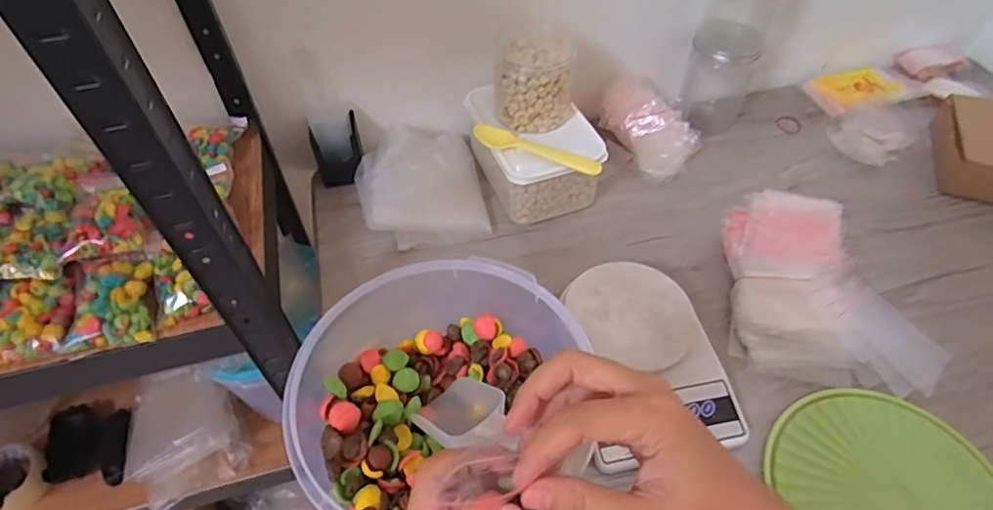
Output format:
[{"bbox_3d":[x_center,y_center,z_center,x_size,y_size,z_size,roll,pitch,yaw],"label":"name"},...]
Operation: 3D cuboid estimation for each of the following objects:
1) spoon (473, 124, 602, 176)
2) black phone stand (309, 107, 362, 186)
[{"bbox_3d":[0.046,-0.123,0.654,0.158,0.011,0.025,20,54,15],"label":"spoon"},{"bbox_3d":[-0.210,-0.137,0.746,0.061,0.069,0.055,-13,53,-10],"label":"black phone stand"}]

